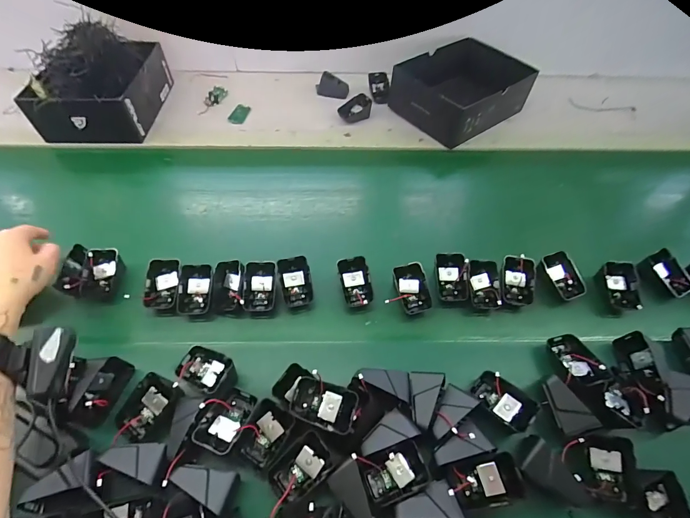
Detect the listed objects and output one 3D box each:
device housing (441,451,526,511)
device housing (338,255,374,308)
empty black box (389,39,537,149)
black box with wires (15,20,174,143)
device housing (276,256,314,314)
[{"bbox_3d":[0.142,0.231,0.368,0.070,0.032,0.046,-9,57,-10],"label":"device housing"},{"bbox_3d":[0.015,0.033,0.507,0.042,0.017,0.068,-12,80,0],"label":"device housing"},{"bbox_3d":[0.243,-0.377,0.759,0.260,0.072,0.230,-32,62,-19],"label":"empty black box"},{"bbox_3d":[-0.481,-0.353,0.694,0.190,0.144,0.233,0,55,-3],"label":"black box with wires"},{"bbox_3d":[-0.069,0.036,0.504,0.044,0.024,0.076,-8,86,-4],"label":"device housing"}]

